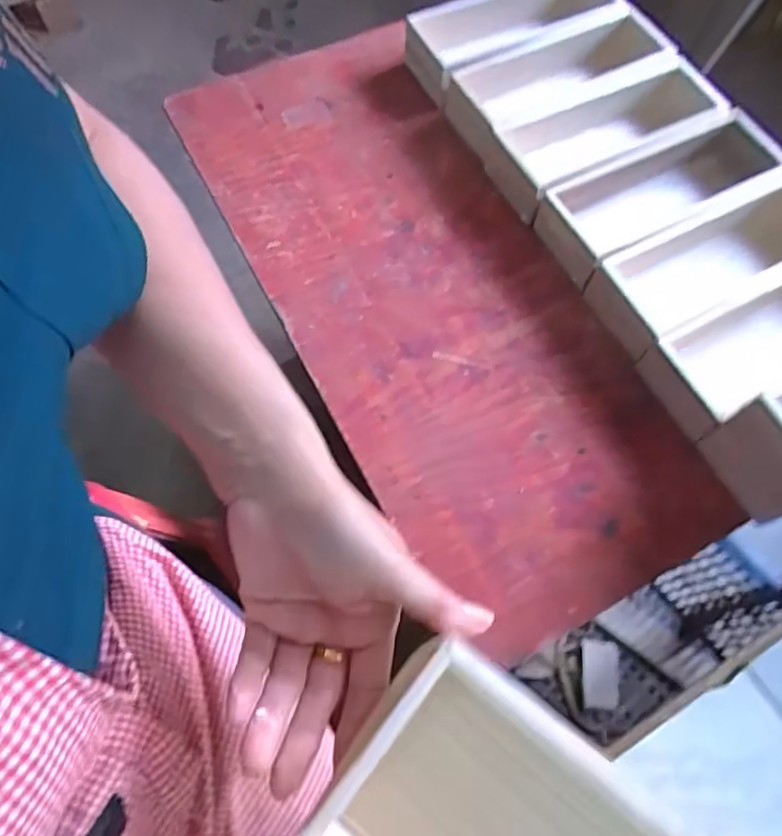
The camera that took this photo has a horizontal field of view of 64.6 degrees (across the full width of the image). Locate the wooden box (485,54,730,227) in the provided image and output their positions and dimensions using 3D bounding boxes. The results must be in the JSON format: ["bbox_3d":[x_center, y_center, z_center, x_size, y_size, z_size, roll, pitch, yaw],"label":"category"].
[{"bbox_3d":[0.263,-0.349,0.766,0.289,0.069,0.127,-24,69,-11],"label":"wooden box"}]

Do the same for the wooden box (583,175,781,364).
[{"bbox_3d":[0.359,-0.170,0.690,0.293,0.072,0.116,-27,69,-12],"label":"wooden box"}]

